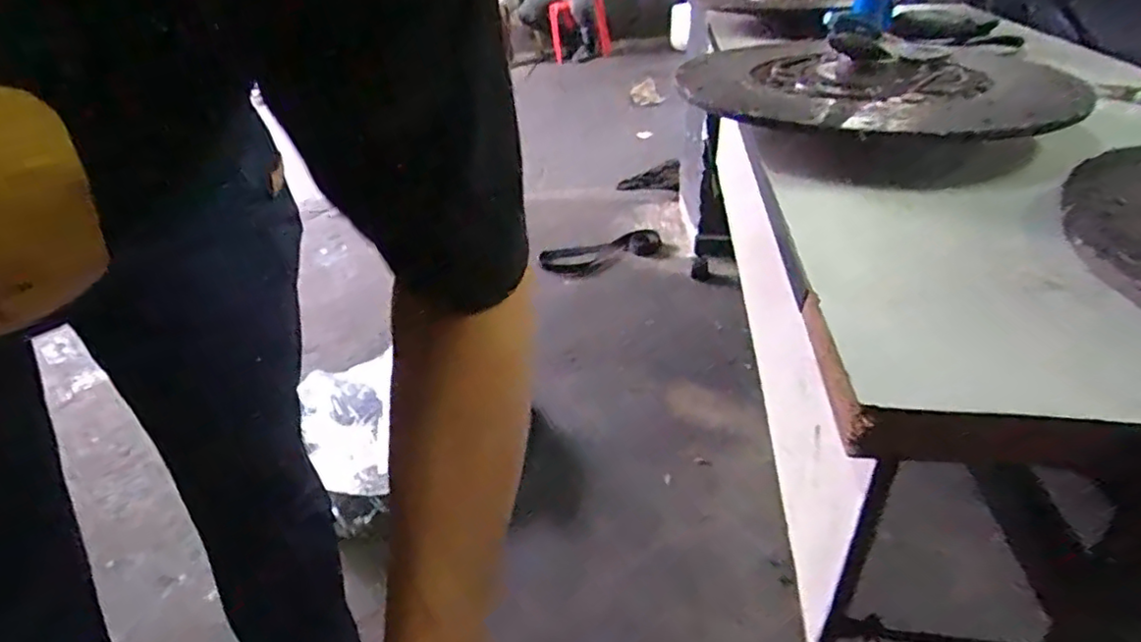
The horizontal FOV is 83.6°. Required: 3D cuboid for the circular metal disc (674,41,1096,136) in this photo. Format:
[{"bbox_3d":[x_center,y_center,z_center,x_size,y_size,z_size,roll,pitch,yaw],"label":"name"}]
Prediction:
[{"bbox_3d":[0.316,-0.277,0.715,0.375,0.052,0.383,6,37,14],"label":"circular metal disc"}]

